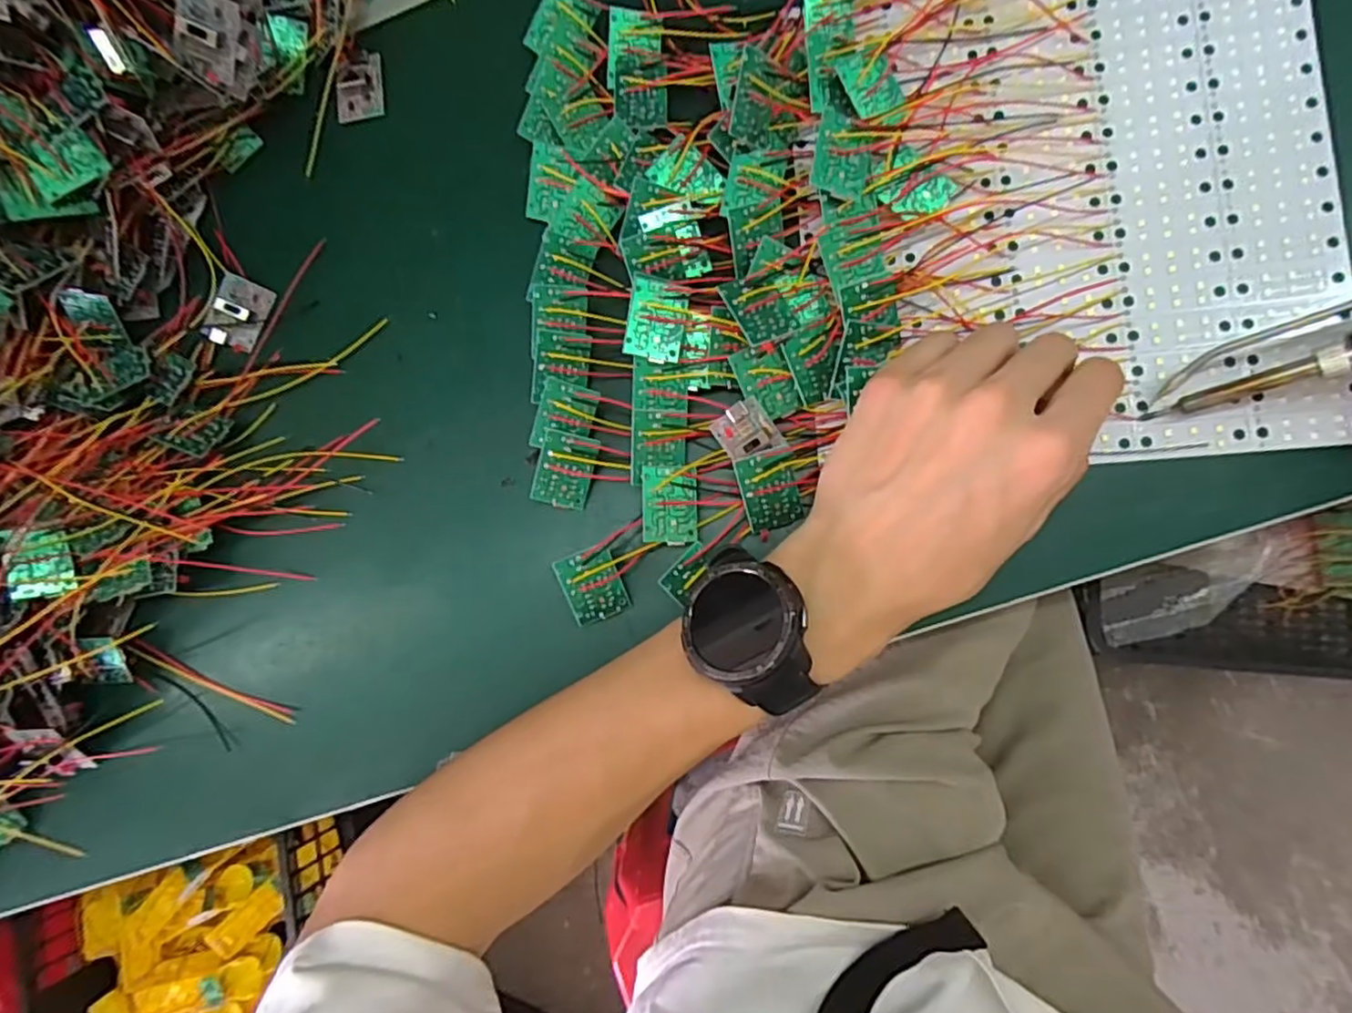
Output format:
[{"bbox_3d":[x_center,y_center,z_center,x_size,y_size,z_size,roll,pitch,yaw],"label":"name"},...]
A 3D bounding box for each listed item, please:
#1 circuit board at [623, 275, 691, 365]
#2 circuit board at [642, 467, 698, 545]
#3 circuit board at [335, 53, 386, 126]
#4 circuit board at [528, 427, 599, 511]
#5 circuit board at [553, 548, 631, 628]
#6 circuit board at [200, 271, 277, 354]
[{"bbox_3d":[-0.009,-0.085,0.307,0.026,0.004,0.036,10,89,-6],"label":"circuit board"},{"bbox_3d":[-0.003,-0.001,0.311,0.026,0.004,0.035,1,87,-16],"label":"circuit board"},{"bbox_3d":[-0.172,-0.227,0.363,0.024,0.010,0.038,-5,85,7],"label":"circuit board"},{"bbox_3d":[-0.053,-0.017,0.322,0.026,0.004,0.035,12,105,-16],"label":"circuit board"},{"bbox_3d":[-0.038,0.037,0.313,0.027,0.004,0.034,-22,110,-8],"label":"circuit board"},{"bbox_3d":[-0.236,-0.104,0.358,0.028,0.008,0.037,21,89,9],"label":"circuit board"}]

